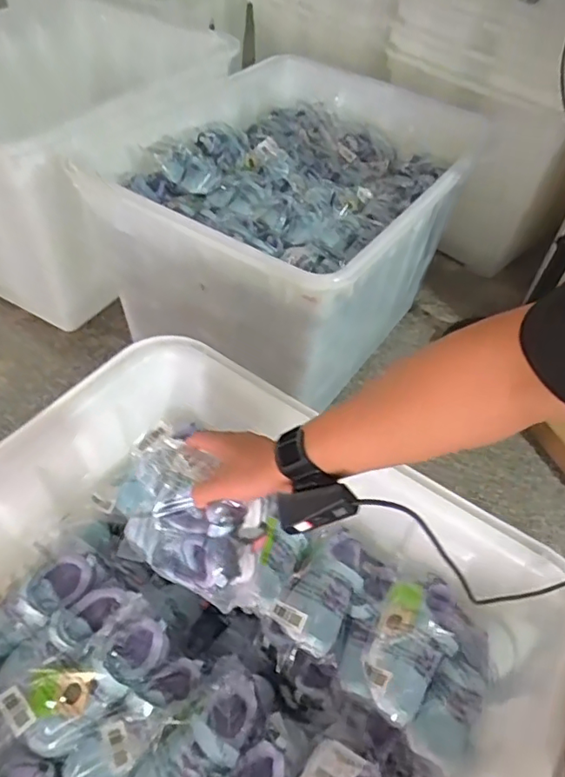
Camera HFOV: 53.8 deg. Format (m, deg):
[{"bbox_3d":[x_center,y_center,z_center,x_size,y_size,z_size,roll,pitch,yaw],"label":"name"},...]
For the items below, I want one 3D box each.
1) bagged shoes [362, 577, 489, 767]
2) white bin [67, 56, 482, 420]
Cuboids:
[{"bbox_3d":[0.189,0.342,0.711,0.145,0.055,0.192,25,52,16],"label":"bagged shoes"},{"bbox_3d":[0.008,-0.402,1.578,0.750,0.651,0.914,30,53,19],"label":"white bin"}]

